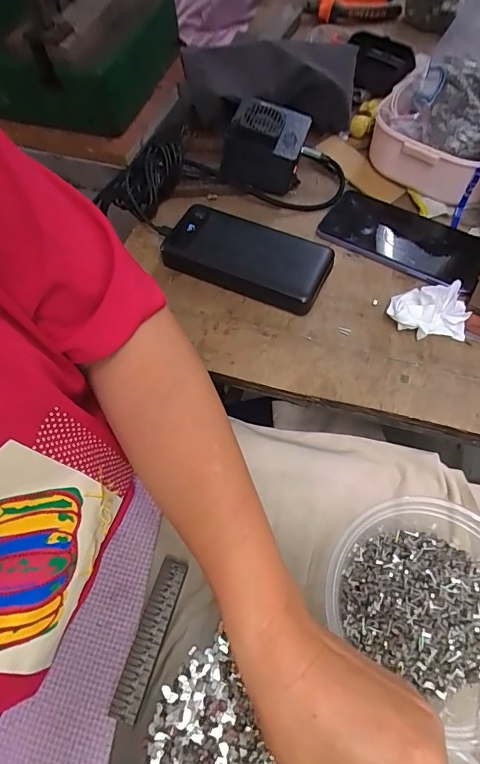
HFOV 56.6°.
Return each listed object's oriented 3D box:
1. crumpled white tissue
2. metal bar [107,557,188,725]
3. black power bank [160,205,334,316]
[{"bbox_3d":[0.167,-0.068,0.392,0.069,0.036,0.054,8,62,5],"label":"crumpled white tissue"},{"bbox_3d":[-0.062,0.175,0.309,0.019,0.008,0.098,13,62,14],"label":"metal bar"},{"bbox_3d":[0.007,-0.121,0.431,0.155,0.024,0.074,22,64,13],"label":"black power bank"}]

